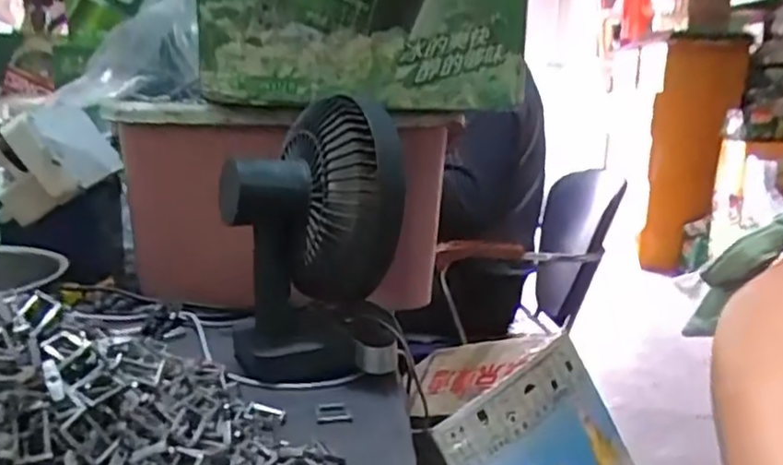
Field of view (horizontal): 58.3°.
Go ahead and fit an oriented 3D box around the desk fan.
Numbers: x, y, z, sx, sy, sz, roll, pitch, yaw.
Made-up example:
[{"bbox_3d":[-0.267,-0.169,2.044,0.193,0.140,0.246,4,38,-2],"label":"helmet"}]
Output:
[{"bbox_3d":[-0.063,0.001,0.606,0.134,0.209,0.170,2,11,-2],"label":"desk fan"}]

